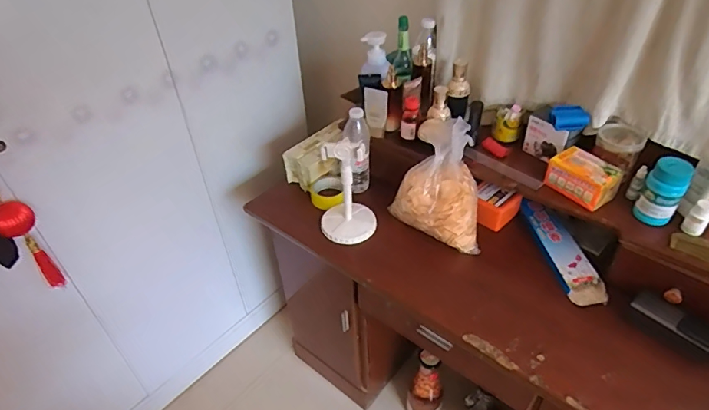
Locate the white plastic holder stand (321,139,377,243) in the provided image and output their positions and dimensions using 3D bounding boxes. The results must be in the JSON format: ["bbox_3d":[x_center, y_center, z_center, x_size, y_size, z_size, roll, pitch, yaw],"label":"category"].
[{"bbox_3d":[-0.016,-0.038,0.961,0.122,0.260,0.126,-3,40,-1],"label":"white plastic holder stand"}]

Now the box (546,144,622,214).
[{"bbox_3d":[0.442,-0.054,0.880,0.073,0.063,0.117,-27,46,-26],"label":"box"}]

